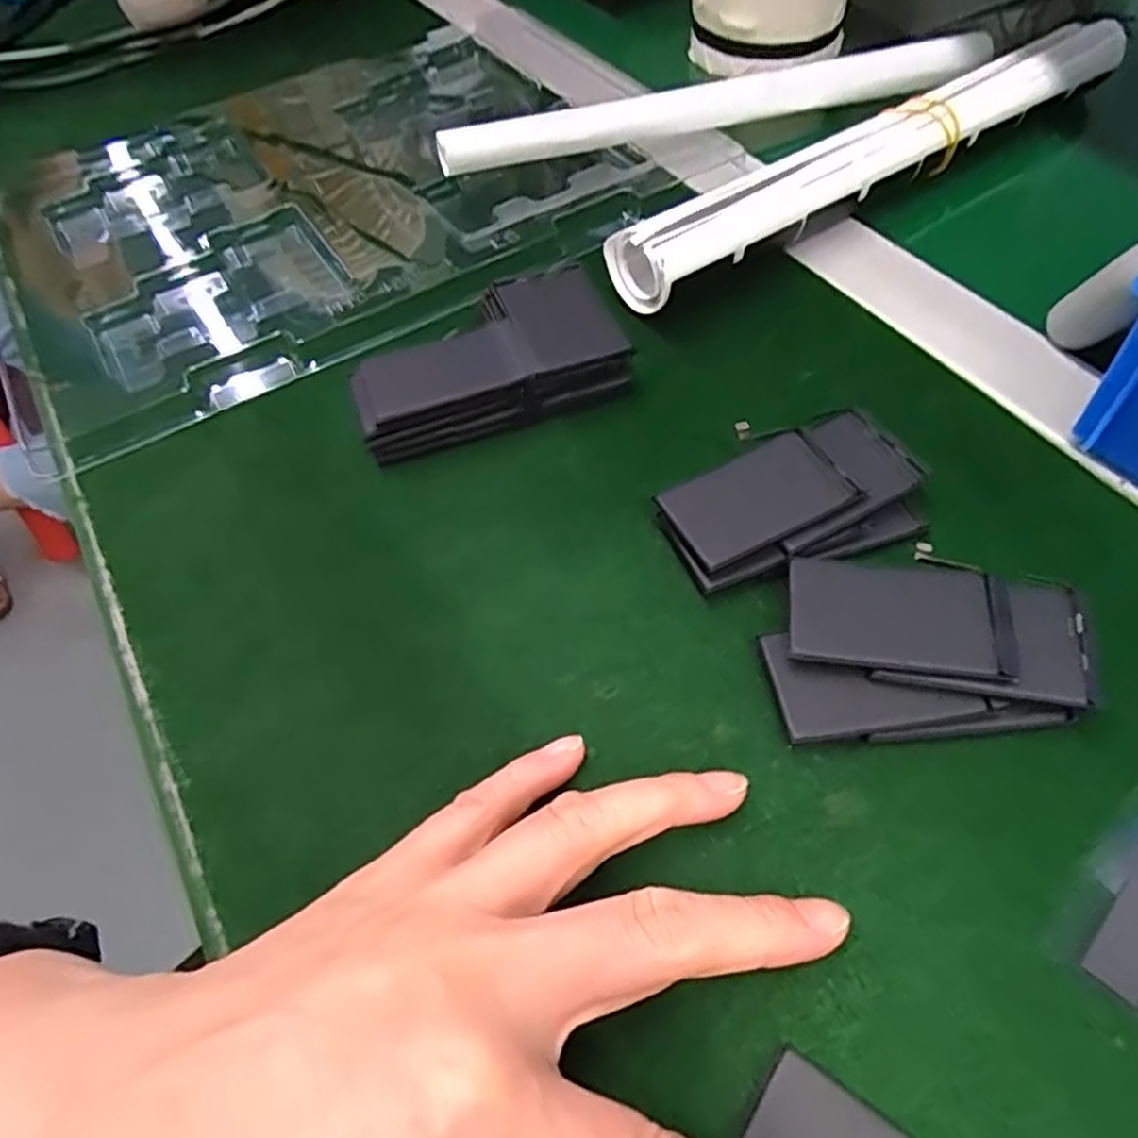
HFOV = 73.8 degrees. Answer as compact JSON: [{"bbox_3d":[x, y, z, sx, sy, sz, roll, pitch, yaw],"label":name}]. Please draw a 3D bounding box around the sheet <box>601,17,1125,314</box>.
[{"bbox_3d":[0.141,-0.185,0.333,0.288,0.027,0.030,-32,60,-16],"label":"sheet"}]

